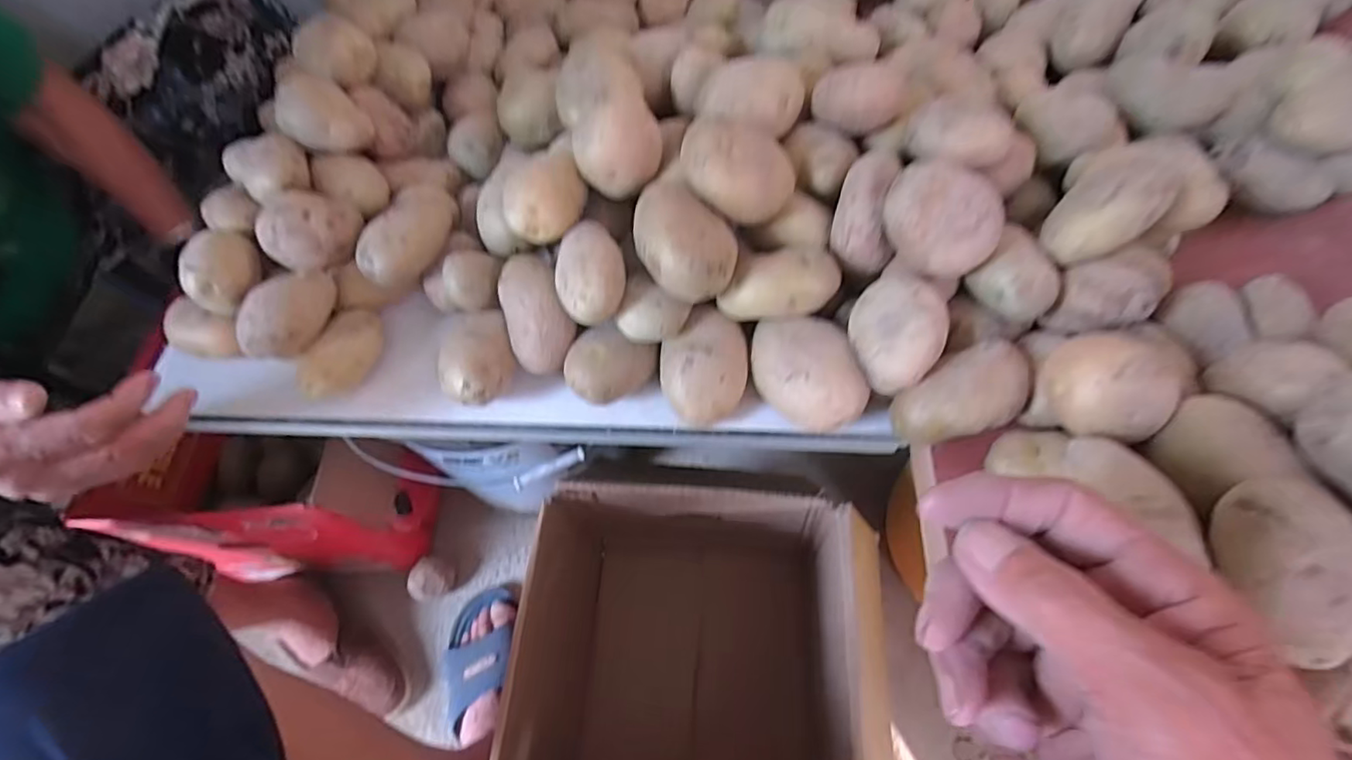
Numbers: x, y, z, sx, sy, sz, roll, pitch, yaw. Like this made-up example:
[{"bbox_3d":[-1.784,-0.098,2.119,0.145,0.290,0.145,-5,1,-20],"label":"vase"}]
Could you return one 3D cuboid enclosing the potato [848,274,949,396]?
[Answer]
[{"bbox_3d":[0.137,-0.030,0.369,0.050,0.037,0.062,-21,61,-8],"label":"potato"}]

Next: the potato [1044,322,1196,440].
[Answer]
[{"bbox_3d":[0.233,0.004,0.326,0.046,0.063,0.060,-28,62,-12],"label":"potato"}]

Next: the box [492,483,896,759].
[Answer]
[{"bbox_3d":[0.019,0.332,0.565,0.306,0.232,0.412,0,60,4],"label":"box"}]

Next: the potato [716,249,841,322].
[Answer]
[{"bbox_3d":[0.068,-0.060,0.394,0.075,0.035,0.035,-7,60,0],"label":"potato"}]

